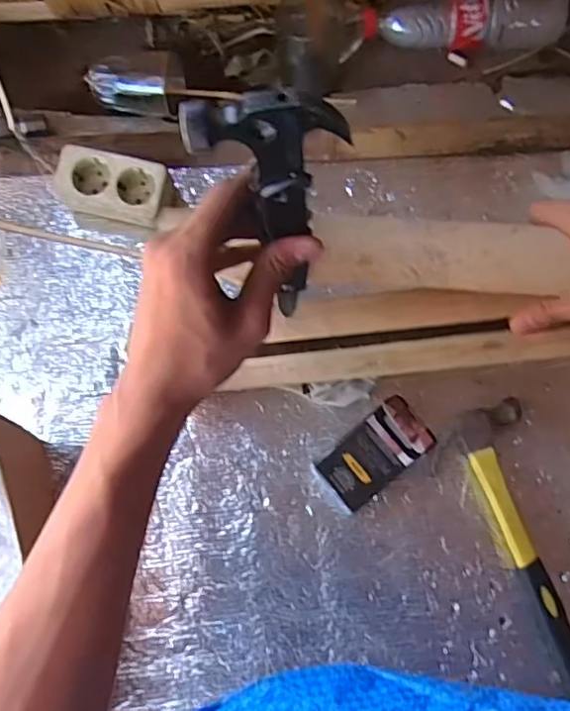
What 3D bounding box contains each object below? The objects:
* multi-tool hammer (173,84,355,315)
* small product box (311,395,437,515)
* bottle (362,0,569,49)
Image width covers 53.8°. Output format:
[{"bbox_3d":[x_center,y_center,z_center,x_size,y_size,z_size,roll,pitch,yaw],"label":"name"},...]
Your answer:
[{"bbox_3d":[-0.001,-0.069,0.335,0.069,0.217,0.022,-8,68,2],"label":"multi-tool hammer"},{"bbox_3d":[0.080,0.087,0.501,0.104,0.019,0.054,-37,74,-10],"label":"small product box"},{"bbox_3d":[0.206,-0.381,0.651,0.230,0.054,0.064,-8,71,-1],"label":"bottle"}]

